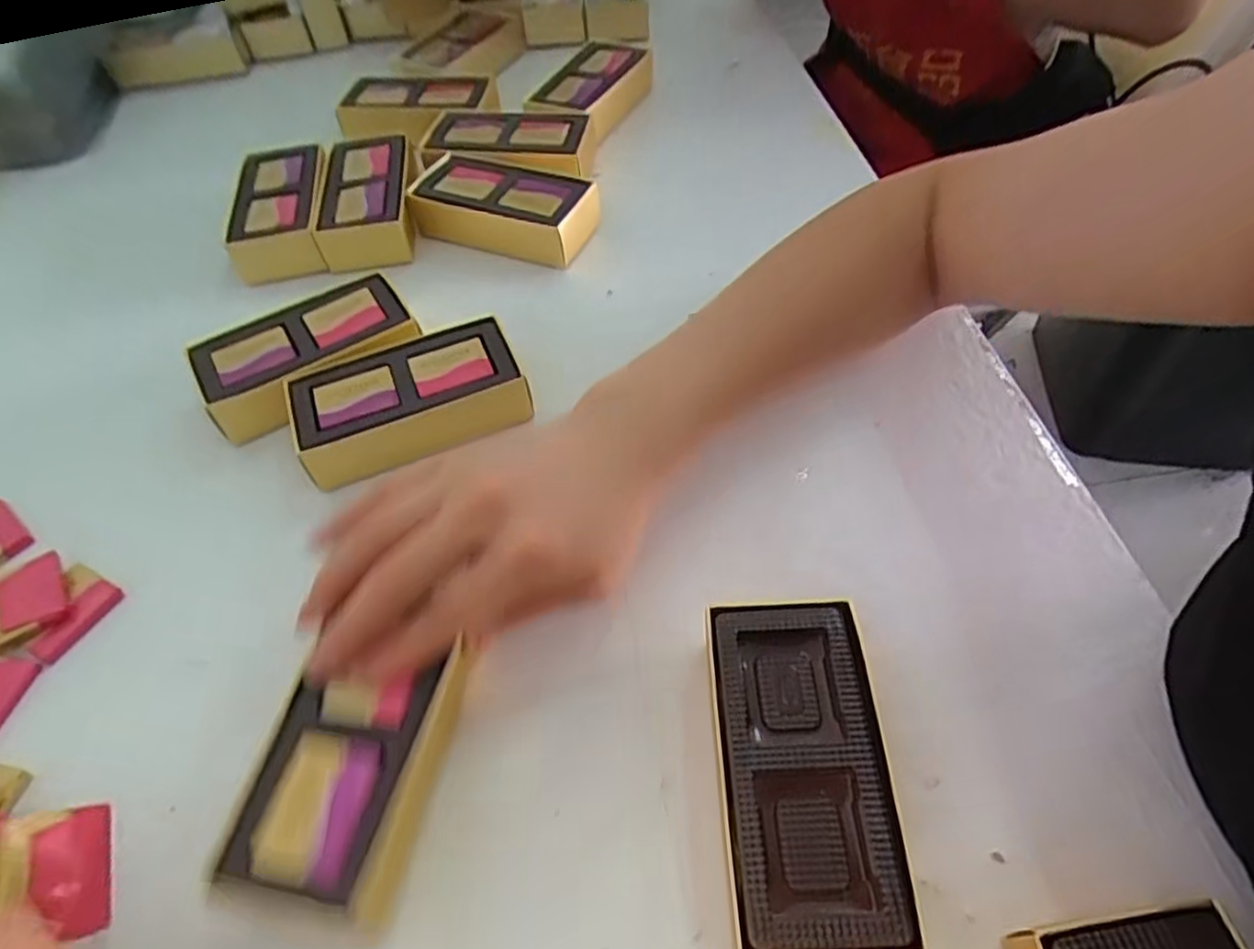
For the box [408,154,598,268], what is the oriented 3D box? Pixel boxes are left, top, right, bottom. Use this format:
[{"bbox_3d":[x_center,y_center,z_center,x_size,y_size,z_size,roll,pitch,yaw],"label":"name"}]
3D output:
[{"bbox_3d":[-0.083,-0.178,0.474,0.115,0.034,0.059,17,55,16],"label":"box"}]

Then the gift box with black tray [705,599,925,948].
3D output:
[{"bbox_3d":[0.061,0.105,0.253,0.056,0.032,0.113,-3,52,2],"label":"gift box with black tray"}]

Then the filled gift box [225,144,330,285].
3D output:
[{"bbox_3d":[-0.234,-0.180,0.482,0.055,0.033,0.118,-13,53,-6],"label":"filled gift box"}]

